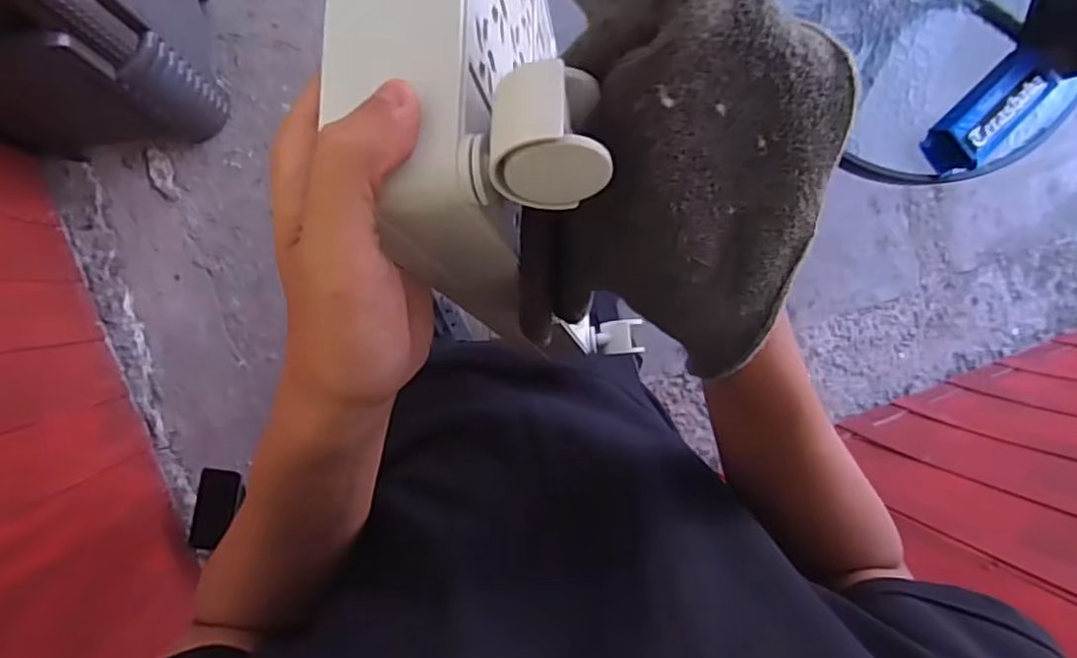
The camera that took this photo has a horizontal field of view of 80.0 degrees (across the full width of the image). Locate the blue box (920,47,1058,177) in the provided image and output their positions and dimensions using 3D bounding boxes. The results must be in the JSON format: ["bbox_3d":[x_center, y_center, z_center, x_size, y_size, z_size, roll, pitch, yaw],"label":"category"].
[{"bbox_3d":[0.634,-0.303,0.901,0.197,0.039,0.082,-45,99,-3],"label":"blue box"}]

